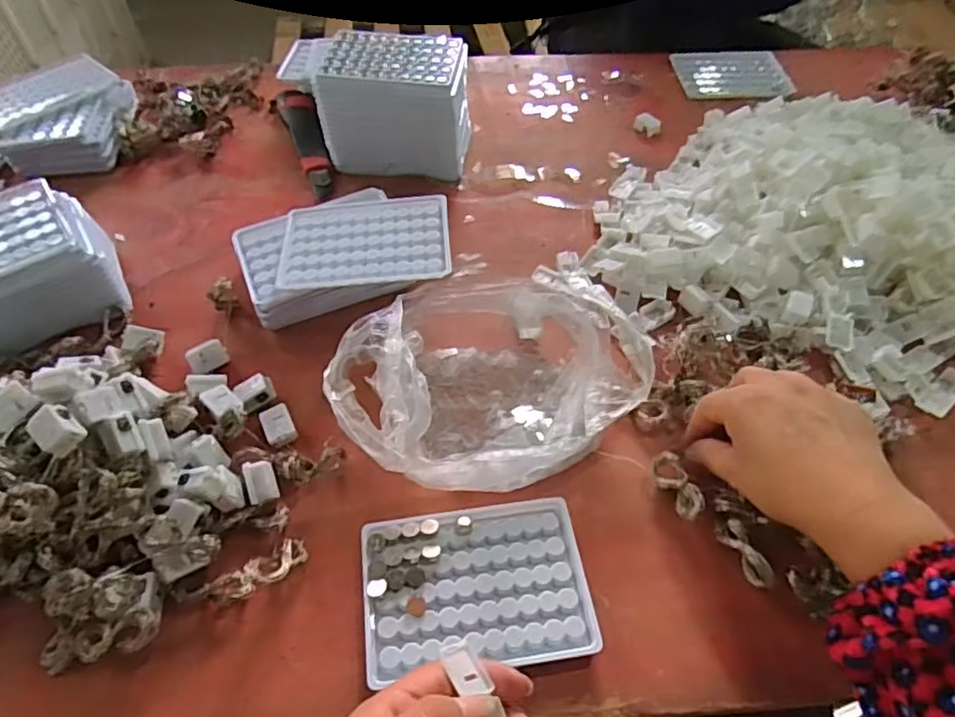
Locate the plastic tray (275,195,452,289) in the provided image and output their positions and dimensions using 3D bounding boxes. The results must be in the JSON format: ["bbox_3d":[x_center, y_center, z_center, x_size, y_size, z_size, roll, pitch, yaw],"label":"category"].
[{"bbox_3d":[-0.087,-0.094,0.489,0.128,0.011,0.089,-3,53,-3],"label":"plastic tray"}]

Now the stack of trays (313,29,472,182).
[{"bbox_3d":[-0.077,-0.243,0.609,0.131,0.102,0.096,6,53,4],"label":"stack of trays"}]

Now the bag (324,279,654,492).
[{"bbox_3d":[0.010,0.010,0.443,0.215,0.055,0.158,-25,57,-18],"label":"bag"}]

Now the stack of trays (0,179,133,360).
[{"bbox_3d":[-0.362,-0.061,0.481,0.144,0.071,0.111,-26,57,-19],"label":"stack of trays"}]

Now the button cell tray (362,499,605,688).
[{"bbox_3d":[-0.001,0.135,0.372,0.128,0.014,0.092,-6,53,-5],"label":"button cell tray"}]

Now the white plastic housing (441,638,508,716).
[{"bbox_3d":[-0.001,0.158,0.294,0.015,0.010,0.054,-19,48,-14],"label":"white plastic housing"}]

